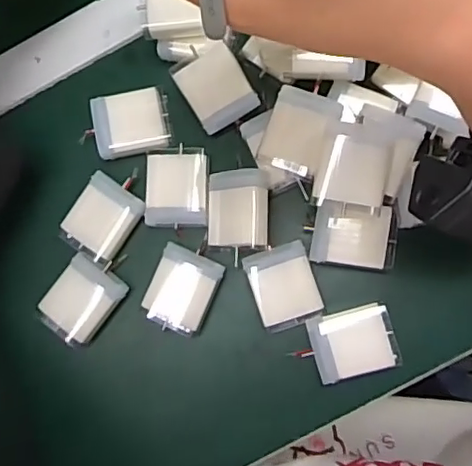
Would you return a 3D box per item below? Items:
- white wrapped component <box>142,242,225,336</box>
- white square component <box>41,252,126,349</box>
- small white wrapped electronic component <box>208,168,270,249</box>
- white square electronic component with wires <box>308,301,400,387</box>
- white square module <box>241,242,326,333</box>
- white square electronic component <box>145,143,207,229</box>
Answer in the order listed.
[{"bbox_3d":[-0.036,0.037,0.382,0.040,0.011,0.053,24,87,9],"label":"white wrapped component"},{"bbox_3d":[-0.104,0.045,0.389,0.040,0.009,0.053,36,89,9],"label":"white square component"},{"bbox_3d":[0.002,-0.016,0.377,0.042,0.015,0.052,-4,84,32],"label":"small white wrapped electronic component"},{"bbox_3d":[0.074,0.069,0.369,0.050,0.019,0.040,-16,82,5],"label":"white square electronic component with wires"},{"bbox_3d":[0.031,0.035,0.377,0.040,0.017,0.050,-19,82,4],"label":"white square module"},{"bbox_3d":[-0.039,-0.031,0.390,0.041,0.009,0.052,0,84,7],"label":"white square electronic component"}]

